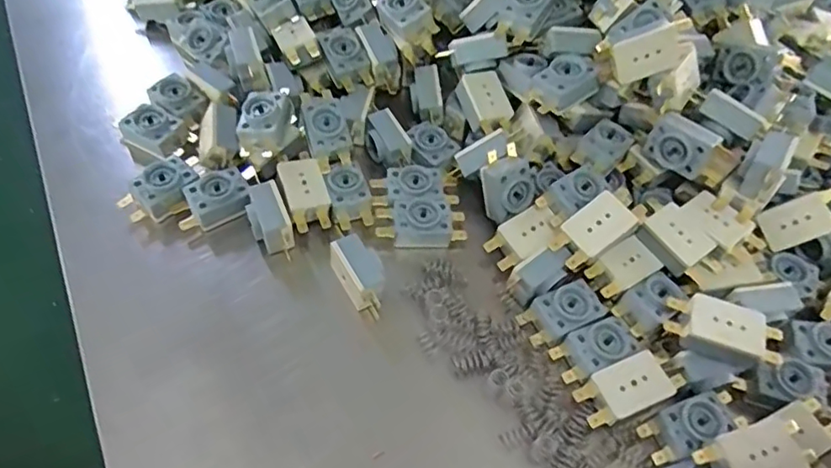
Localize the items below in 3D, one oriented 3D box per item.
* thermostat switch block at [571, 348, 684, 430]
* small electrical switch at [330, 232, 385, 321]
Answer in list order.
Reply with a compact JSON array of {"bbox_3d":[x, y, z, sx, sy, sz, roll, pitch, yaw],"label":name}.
[{"bbox_3d":[0.118,0.084,0.309,0.057,0.015,0.026,-16,59,-13],"label":"thermostat switch block"},{"bbox_3d":[-0.032,0.024,0.337,0.024,0.021,0.044,-31,64,-21],"label":"small electrical switch"}]

